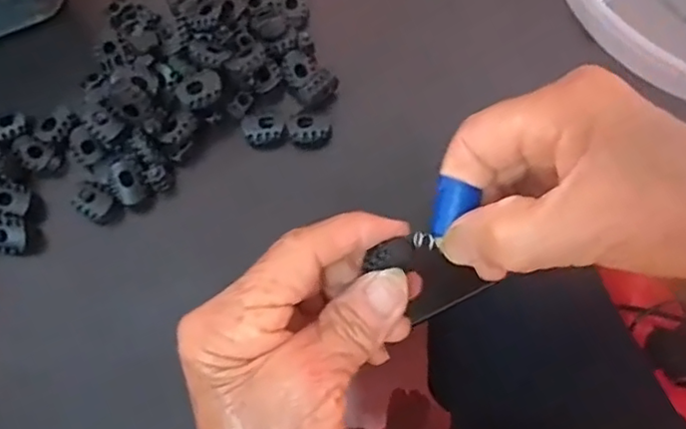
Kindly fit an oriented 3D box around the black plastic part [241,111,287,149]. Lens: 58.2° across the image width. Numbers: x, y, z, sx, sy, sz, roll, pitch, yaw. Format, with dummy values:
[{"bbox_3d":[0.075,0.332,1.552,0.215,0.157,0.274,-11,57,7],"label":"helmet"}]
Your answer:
[{"bbox_3d":[-0.040,-0.043,0.311,0.021,0.008,0.017,-5,73,-3],"label":"black plastic part"}]

